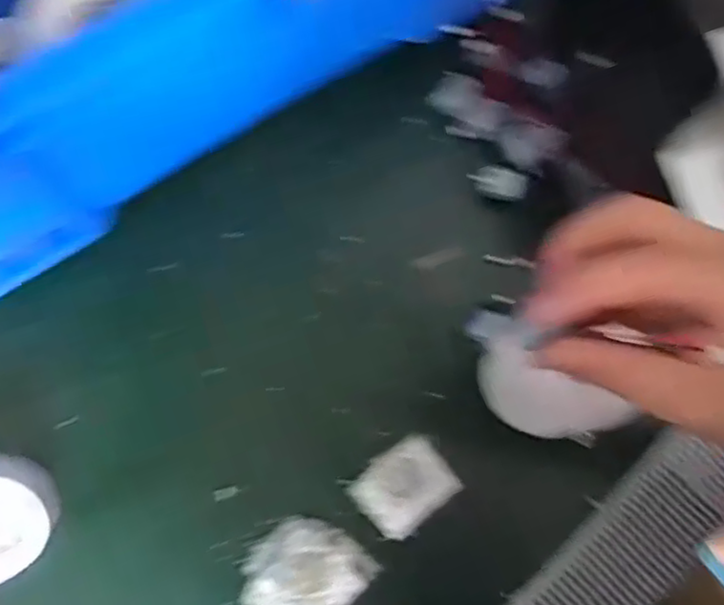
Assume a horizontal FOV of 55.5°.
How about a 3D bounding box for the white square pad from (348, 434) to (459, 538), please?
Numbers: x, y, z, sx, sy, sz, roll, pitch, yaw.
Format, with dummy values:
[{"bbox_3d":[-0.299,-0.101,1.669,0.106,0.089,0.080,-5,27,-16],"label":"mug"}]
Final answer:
[{"bbox_3d":[0.023,0.100,0.374,0.051,0.005,0.040,-38,78,-10],"label":"white square pad"}]

